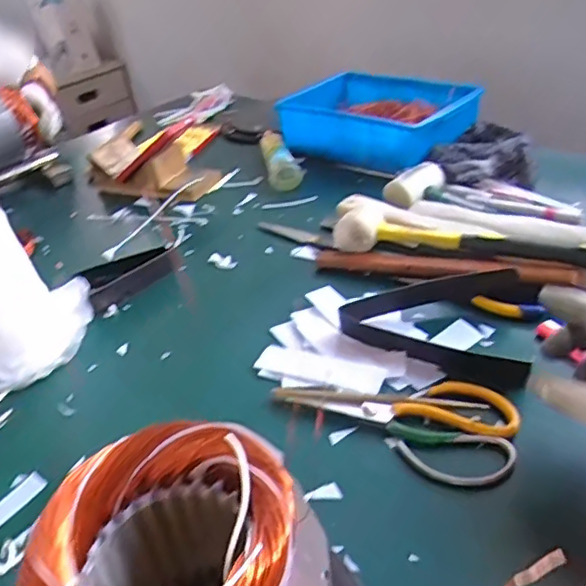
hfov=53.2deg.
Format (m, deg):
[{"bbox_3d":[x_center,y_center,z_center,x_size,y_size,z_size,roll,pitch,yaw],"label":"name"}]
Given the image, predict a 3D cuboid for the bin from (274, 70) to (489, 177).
[{"bbox_3d":[0.139,-0.288,0.976,0.299,0.084,0.206,20,41,33],"label":"bin"}]

